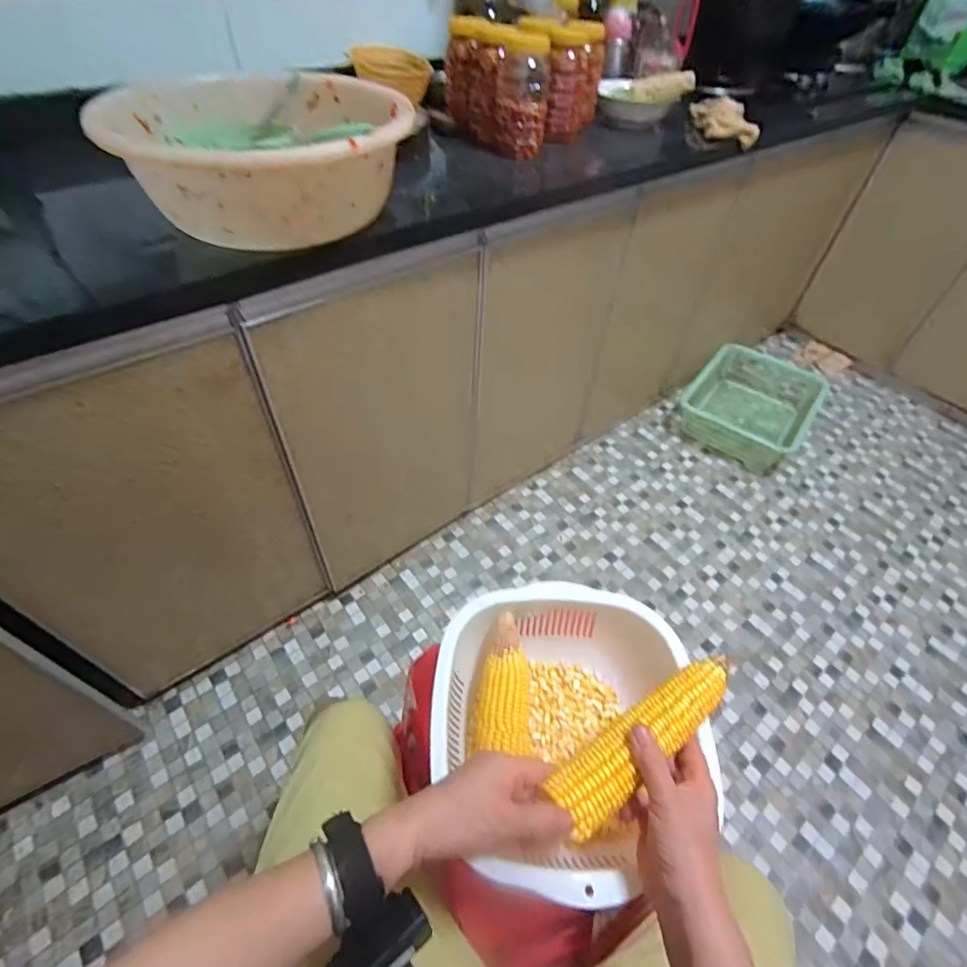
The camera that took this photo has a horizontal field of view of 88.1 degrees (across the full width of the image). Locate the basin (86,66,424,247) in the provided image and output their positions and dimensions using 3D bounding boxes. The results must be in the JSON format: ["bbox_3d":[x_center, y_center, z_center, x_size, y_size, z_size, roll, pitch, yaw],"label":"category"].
[{"bbox_3d":[-0.251,-0.398,0.608,0.298,0.101,0.307,-6,50,-9],"label":"basin"}]

